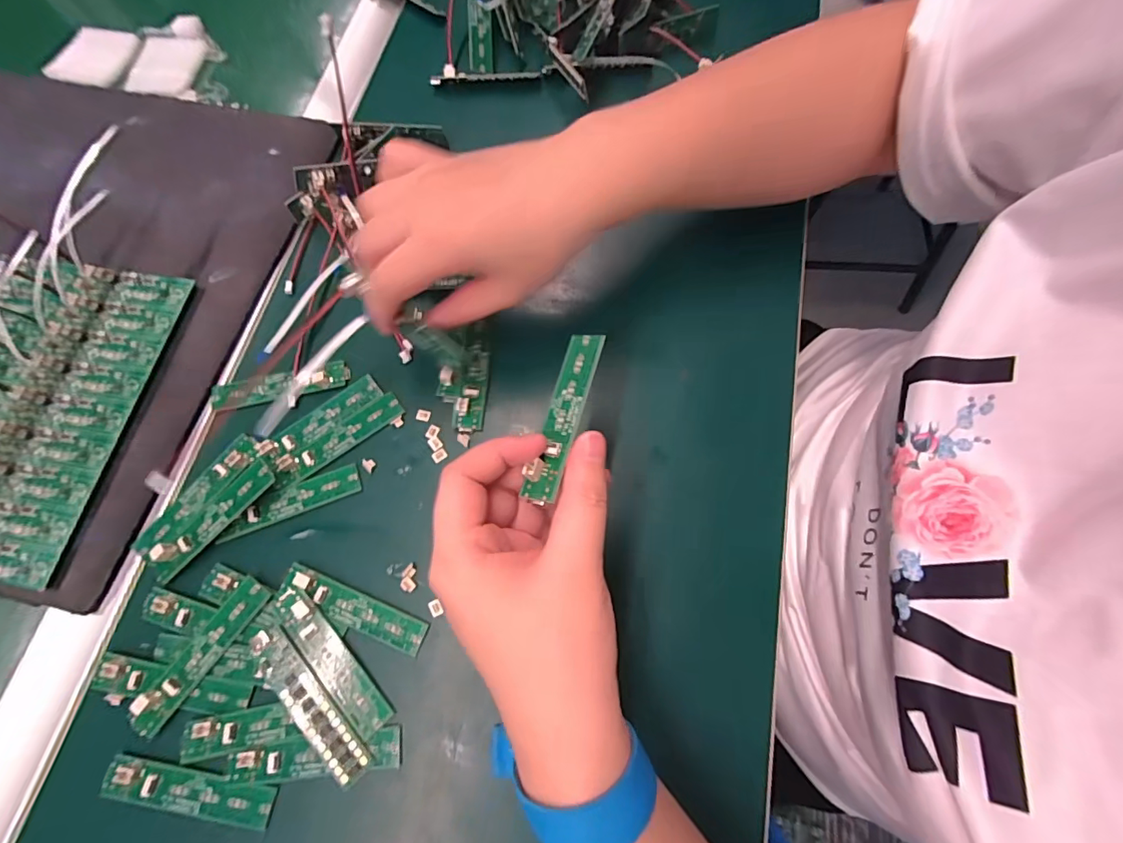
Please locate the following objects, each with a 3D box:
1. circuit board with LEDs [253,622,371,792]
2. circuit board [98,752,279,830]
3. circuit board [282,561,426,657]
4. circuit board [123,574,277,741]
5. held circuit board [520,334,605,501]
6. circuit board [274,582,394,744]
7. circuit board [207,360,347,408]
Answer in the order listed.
[{"bbox_3d":[-0.125,0.138,0.237,0.018,0.006,0.082,-39,80,-20],"label":"circuit board with LEDs"},{"bbox_3d":[-0.177,0.177,0.231,0.078,0.004,0.019,13,71,-1],"label":"circuit board"},{"bbox_3d":[-0.111,0.099,0.256,0.082,0.007,0.018,23,72,6],"label":"circuit board"},{"bbox_3d":[-0.185,0.118,0.247,0.019,0.007,0.082,33,75,12],"label":"circuit board"},{"bbox_3d":[0.001,-0.005,0.218,0.016,0.007,0.082,15,68,7],"label":"held circuit board"},{"bbox_3d":[-0.118,0.121,0.247,0.018,0.006,0.083,-38,80,-26],"label":"circuit board"},{"bbox_3d":[-0.176,-0.023,0.301,0.084,0.004,0.018,-12,71,-2],"label":"circuit board"}]

